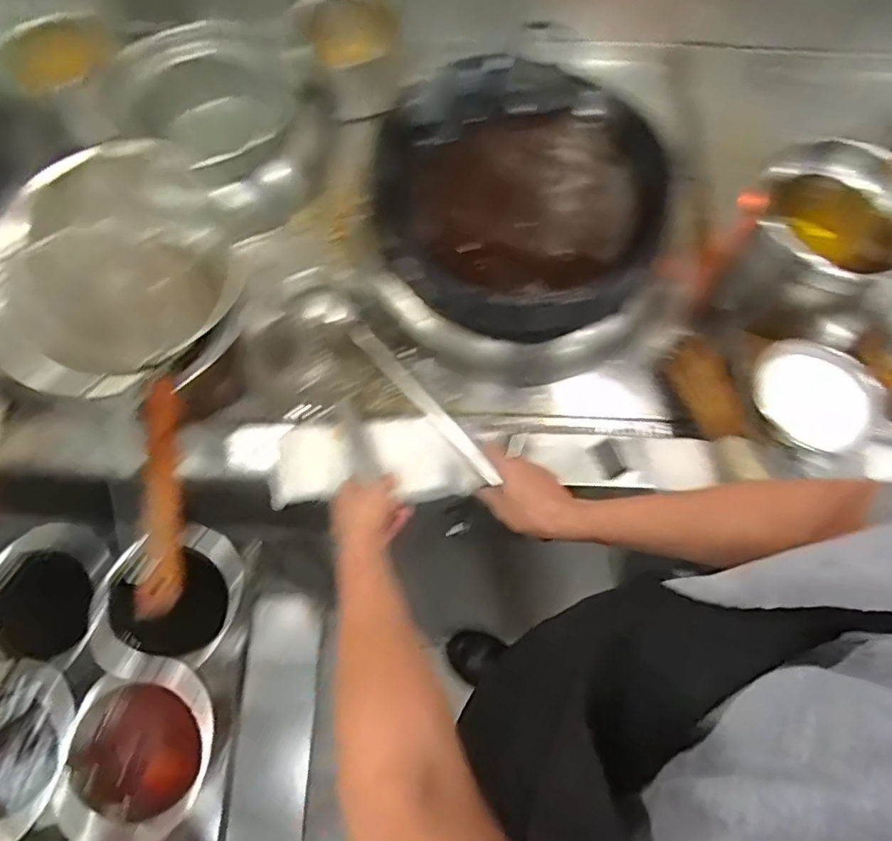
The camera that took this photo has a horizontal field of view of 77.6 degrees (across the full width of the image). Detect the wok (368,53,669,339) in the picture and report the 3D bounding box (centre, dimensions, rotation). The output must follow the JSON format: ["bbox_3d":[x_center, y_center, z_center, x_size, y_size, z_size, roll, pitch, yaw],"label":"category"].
[{"bbox_3d":[0.114,-0.335,0.834,0.380,0.148,0.401,-1,69,2],"label":"wok"}]

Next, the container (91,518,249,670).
[{"bbox_3d":[-0.319,0.208,0.656,0.141,0.101,0.147,-1,69,2],"label":"container"}]

